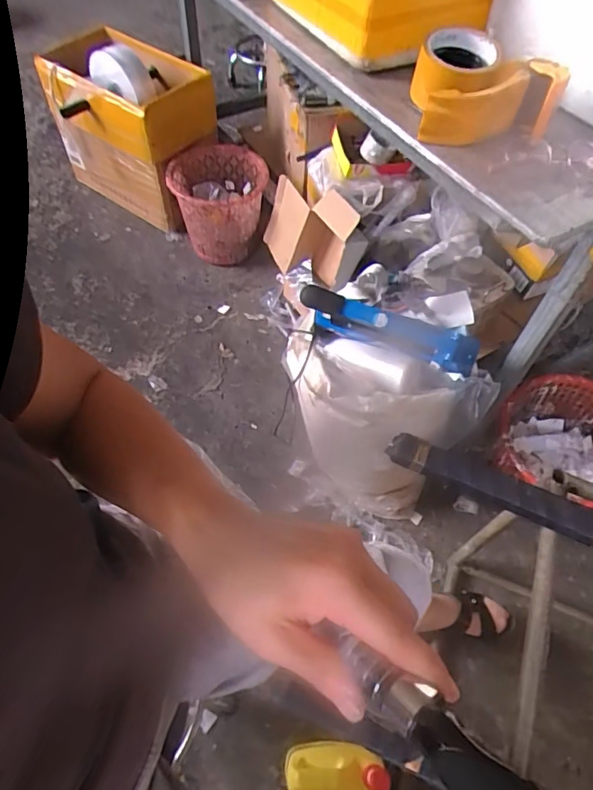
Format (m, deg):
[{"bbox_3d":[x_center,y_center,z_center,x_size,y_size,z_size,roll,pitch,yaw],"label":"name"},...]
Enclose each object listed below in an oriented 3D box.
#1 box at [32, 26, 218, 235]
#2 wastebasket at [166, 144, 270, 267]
[{"bbox_3d":[-0.503,-0.820,1.605,0.493,0.463,0.278,30,61,15],"label":"box"},{"bbox_3d":[-0.231,-0.596,1.558,0.277,0.244,0.294,2,57,-2],"label":"wastebasket"}]

